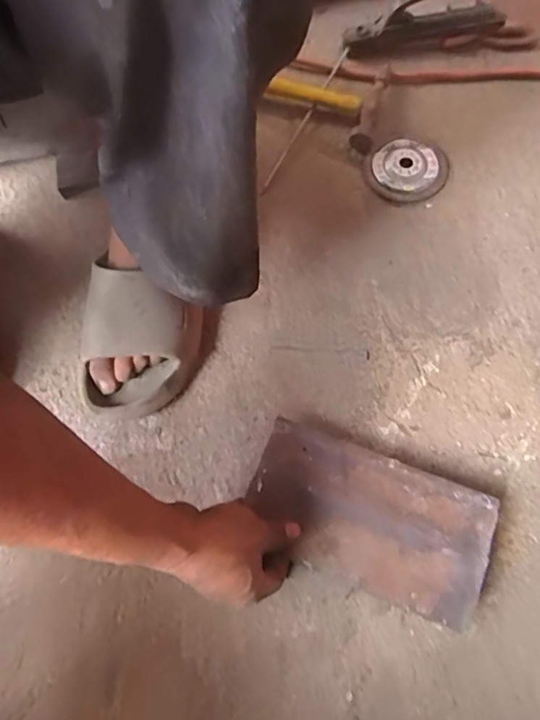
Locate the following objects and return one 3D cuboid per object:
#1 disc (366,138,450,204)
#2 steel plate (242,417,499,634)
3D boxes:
[{"bbox_3d":[0.158,-0.219,0.580,0.087,0.007,0.081,-1,72,2],"label":"disc"},{"bbox_3d":[0.085,0.138,0.448,0.209,0.010,0.114,21,74,9],"label":"steel plate"}]

